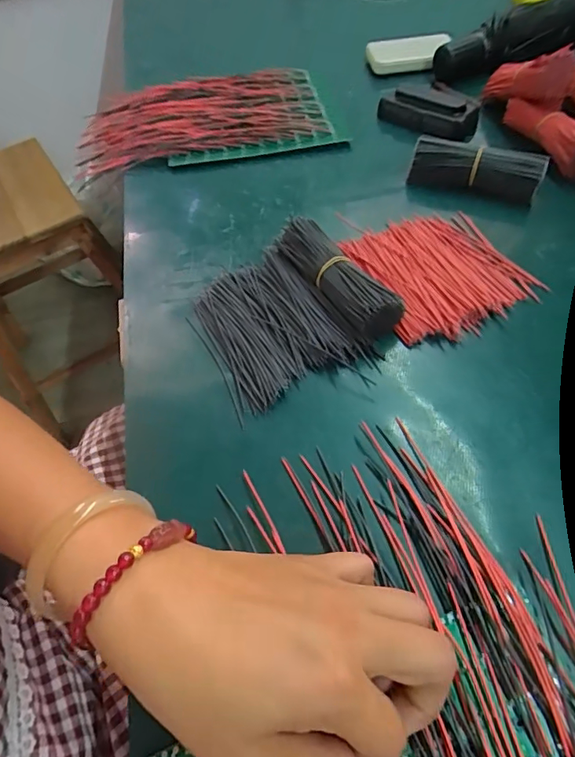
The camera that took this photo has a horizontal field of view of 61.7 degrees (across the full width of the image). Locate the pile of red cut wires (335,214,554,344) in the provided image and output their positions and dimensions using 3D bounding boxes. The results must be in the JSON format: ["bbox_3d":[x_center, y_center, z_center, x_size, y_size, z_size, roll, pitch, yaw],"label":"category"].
[{"bbox_3d":[0.121,-0.090,0.386,0.123,0.016,0.127,-21,54,-12],"label":"pile of red cut wires"}]

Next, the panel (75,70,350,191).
[{"bbox_3d":[-0.106,-0.307,0.571,0.290,0.023,0.181,-9,53,-3],"label":"panel"}]

